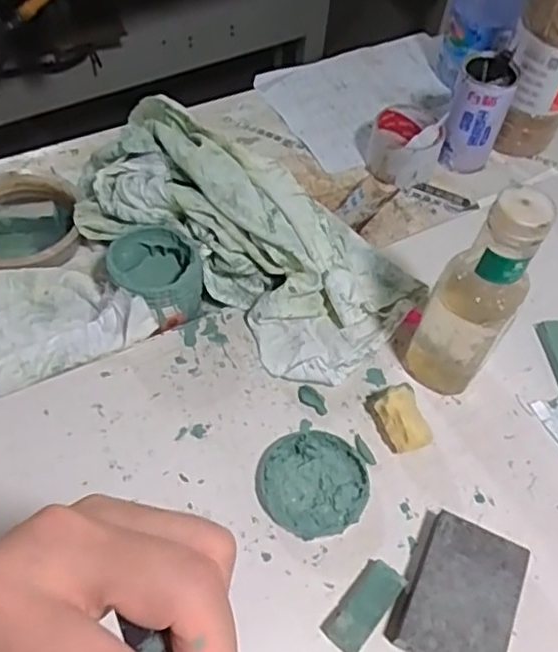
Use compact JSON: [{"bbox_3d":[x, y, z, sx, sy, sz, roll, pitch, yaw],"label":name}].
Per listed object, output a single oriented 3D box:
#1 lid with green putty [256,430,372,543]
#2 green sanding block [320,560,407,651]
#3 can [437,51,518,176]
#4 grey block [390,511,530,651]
[{"bbox_3d":[0.026,0.120,0.487,0.083,0.012,0.081,2,55,-3],"label":"lid with green putty"},{"bbox_3d":[0.060,0.195,0.437,0.030,0.014,0.062,37,60,19],"label":"green sanding block"},{"bbox_3d":[0.218,-0.232,0.705,0.063,0.112,0.077,23,57,11],"label":"can"},{"bbox_3d":[0.126,0.190,0.440,0.070,0.028,0.098,25,57,12],"label":"grey block"}]

